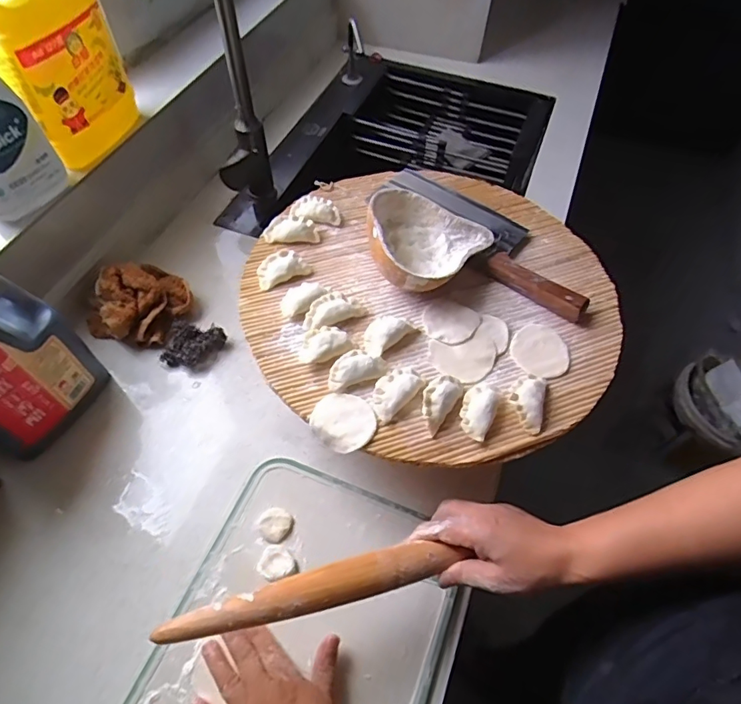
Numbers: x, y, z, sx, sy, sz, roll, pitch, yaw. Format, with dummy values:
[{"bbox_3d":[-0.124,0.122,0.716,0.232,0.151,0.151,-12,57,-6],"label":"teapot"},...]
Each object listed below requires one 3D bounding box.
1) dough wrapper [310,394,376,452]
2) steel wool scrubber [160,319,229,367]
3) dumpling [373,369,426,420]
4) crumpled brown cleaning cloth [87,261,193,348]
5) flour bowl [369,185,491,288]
[{"bbox_3d":[-0.024,0.063,0.465,0.059,0.005,0.054,1,57,-1],"label":"dough wrapper"},{"bbox_3d":[-0.228,-0.008,0.639,0.075,0.030,0.054,8,57,4],"label":"steel wool scrubber"},{"bbox_3d":[0.025,0.036,0.482,0.063,0.015,0.035,-39,66,-24],"label":"dumpling"},{"bbox_3d":[-0.306,-0.070,0.653,0.106,0.068,0.112,24,59,14],"label":"crumpled brown cleaning cloth"},{"bbox_3d":[0.059,-0.115,0.551,0.129,0.069,0.122,1,57,-1],"label":"flour bowl"}]

